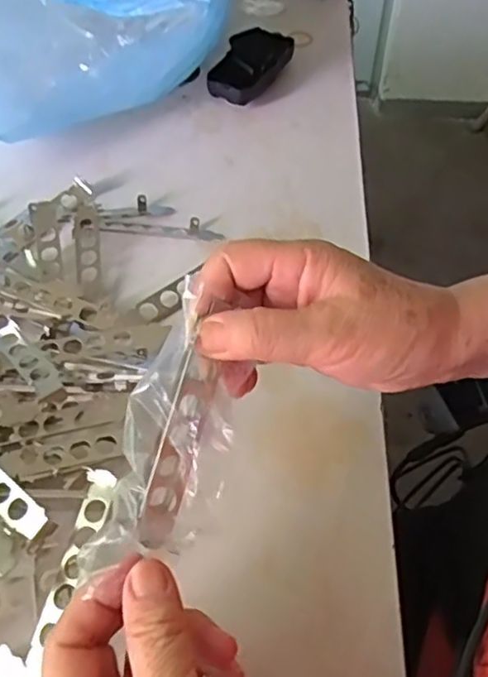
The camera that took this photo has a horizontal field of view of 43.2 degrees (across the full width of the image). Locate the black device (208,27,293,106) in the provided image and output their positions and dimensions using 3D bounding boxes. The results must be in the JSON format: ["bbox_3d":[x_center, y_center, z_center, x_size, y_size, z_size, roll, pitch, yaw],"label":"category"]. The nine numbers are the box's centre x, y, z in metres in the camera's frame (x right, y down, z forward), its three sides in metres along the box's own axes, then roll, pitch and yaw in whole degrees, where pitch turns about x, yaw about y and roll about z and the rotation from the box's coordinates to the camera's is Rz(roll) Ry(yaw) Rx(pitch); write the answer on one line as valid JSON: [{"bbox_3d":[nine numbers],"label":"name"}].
[{"bbox_3d":[0.007,-0.276,0.618,0.051,0.035,0.104,22,56,16],"label":"black device"}]

